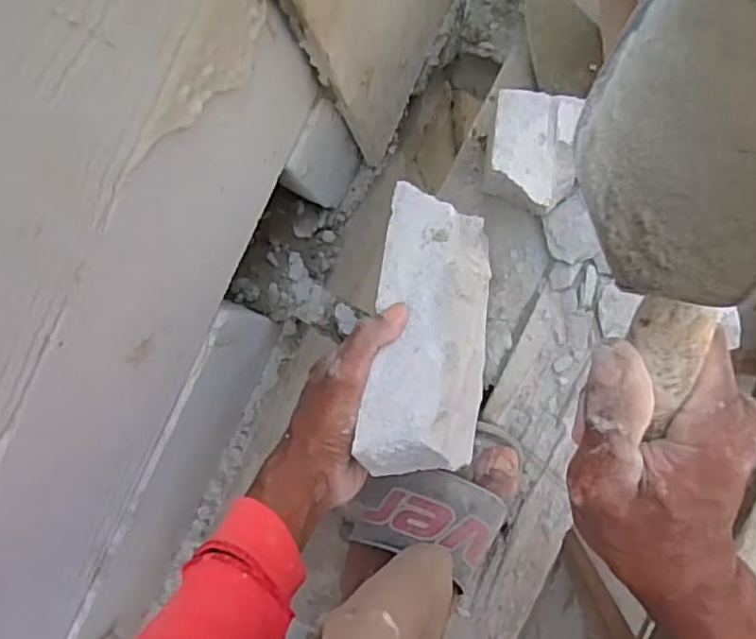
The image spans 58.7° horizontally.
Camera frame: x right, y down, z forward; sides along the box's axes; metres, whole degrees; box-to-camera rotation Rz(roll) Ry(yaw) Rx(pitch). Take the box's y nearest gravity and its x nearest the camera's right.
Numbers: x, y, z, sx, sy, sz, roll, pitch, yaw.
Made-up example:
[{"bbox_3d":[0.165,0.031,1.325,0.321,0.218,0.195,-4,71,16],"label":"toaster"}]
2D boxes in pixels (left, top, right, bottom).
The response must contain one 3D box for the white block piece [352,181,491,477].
[{"bbox_3d":[0.041,0.013,0.507,0.079,0.094,0.206,5,67,9],"label":"white block piece"}]

